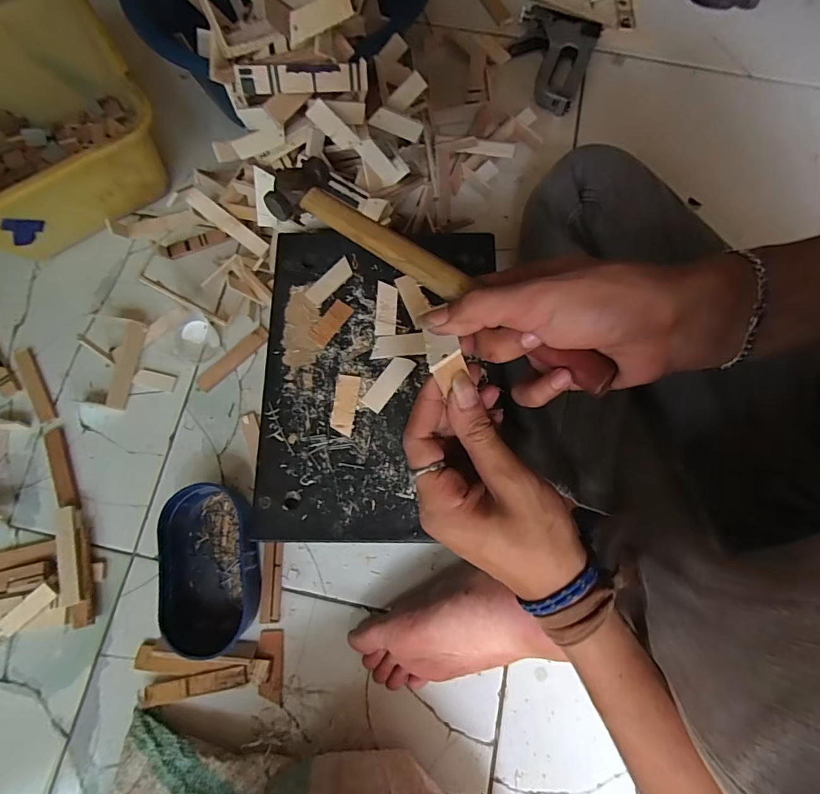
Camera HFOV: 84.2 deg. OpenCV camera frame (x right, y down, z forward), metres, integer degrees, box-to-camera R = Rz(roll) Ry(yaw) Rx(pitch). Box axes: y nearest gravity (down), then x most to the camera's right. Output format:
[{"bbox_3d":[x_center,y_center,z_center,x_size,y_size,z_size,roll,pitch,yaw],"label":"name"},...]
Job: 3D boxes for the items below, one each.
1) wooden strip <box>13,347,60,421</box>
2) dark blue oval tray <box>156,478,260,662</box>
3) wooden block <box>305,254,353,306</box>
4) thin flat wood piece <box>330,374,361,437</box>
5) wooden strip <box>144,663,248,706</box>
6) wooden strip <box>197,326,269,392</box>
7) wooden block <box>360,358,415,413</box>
[{"bbox_3d":[-0.433,-0.015,0.523,0.021,0.004,0.097,-31,76,-8],"label":"wooden strip"},{"bbox_3d":[-0.203,0.170,0.454,0.106,0.039,0.158,-8,74,-1],"label":"dark blue oval tray"},{"bbox_3d":[-0.071,-0.104,0.409,0.016,0.006,0.050,43,79,12],"label":"wooden block"},{"bbox_3d":[-0.054,0.006,0.379,0.019,0.005,0.050,6,74,2],"label":"thin flat wood piece"},{"bbox_3d":[-0.208,0.277,0.438,0.100,0.007,0.019,-12,74,-3],"label":"wooden strip"},{"bbox_3d":[-0.205,-0.044,0.528,0.098,0.007,0.019,-41,78,-10],"label":"wooden strip"},{"bbox_3d":[-0.018,-0.012,0.385,0.019,0.004,0.053,36,78,10],"label":"wooden block"}]

